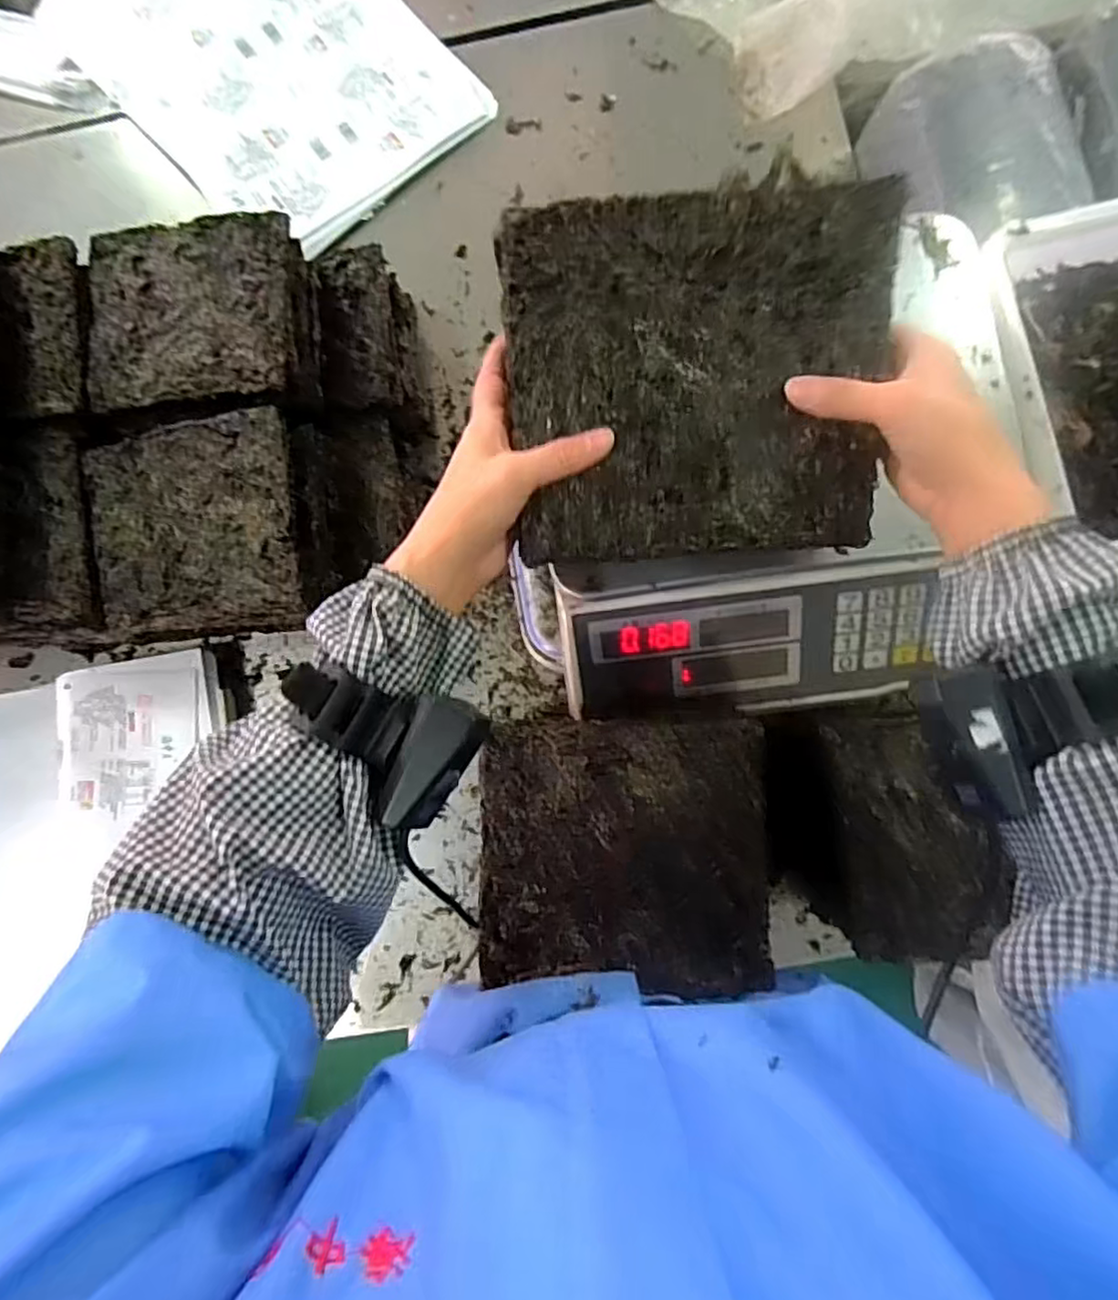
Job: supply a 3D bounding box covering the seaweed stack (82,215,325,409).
[{"bbox_3d":[-0.340,-0.311,0.647,0.194,0.072,0.174,-4,84,3],"label":"seaweed stack"}]

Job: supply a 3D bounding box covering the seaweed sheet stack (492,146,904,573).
[{"bbox_3d":[0.073,-0.141,0.355,0.195,0.012,0.179,-3,105,1],"label":"seaweed sheet stack"}]

